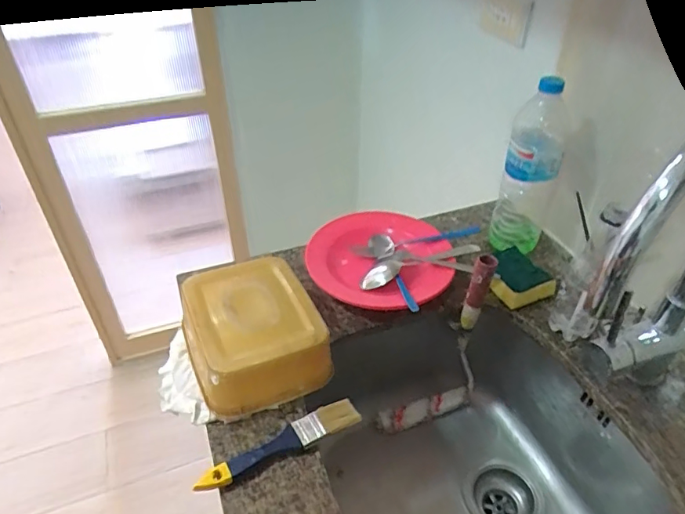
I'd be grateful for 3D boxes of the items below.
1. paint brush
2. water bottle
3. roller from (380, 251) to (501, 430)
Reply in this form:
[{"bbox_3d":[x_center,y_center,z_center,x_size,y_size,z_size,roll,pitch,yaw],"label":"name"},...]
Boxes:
[{"bbox_3d":[-0.066,0.200,0.545,0.183,0.019,0.030,-20,43,-23],"label":"paint brush"},{"bbox_3d":[0.281,-0.125,0.757,0.082,0.263,0.066,12,41,15],"label":"water bottle"},{"bbox_3d":[0.136,0.140,0.731,0.159,0.289,0.035,-17,42,-20],"label":"roller"}]

